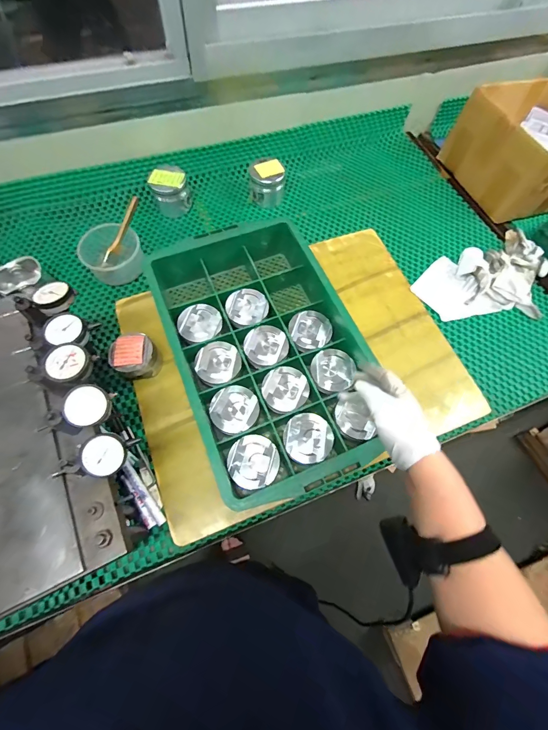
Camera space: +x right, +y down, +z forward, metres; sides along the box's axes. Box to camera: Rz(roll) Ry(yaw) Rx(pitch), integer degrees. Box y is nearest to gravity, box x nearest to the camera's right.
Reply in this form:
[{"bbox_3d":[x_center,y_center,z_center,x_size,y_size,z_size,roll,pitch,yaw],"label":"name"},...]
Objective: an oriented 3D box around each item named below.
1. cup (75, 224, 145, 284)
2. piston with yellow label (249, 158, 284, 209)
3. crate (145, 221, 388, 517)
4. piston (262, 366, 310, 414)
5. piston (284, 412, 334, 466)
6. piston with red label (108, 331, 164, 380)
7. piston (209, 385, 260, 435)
[{"bbox_3d":[-0.362,-0.254,0.728,0.114,0.064,0.128,-33,72,-16],"label":"cup"},{"bbox_3d":[-0.017,-0.465,0.843,0.092,0.081,0.081,5,66,-1],"label":"piston with yellow label"},{"bbox_3d":[-0.017,-0.030,0.624,0.307,0.105,0.499,-19,68,-11],"label":"crate"},{"bbox_3d":[0.020,0.049,0.598,0.079,0.044,0.082,23,67,7],"label":"piston"},{"bbox_3d":[0.059,0.127,0.566,0.081,0.047,0.079,1,66,-2],"label":"piston"},{"bbox_3d":[-0.265,-0.010,0.639,0.077,0.074,0.080,1,66,-2],"label":"piston with red label"},{"bbox_3d":[-0.069,0.083,0.586,0.080,0.056,0.076,1,66,-2],"label":"piston"}]

